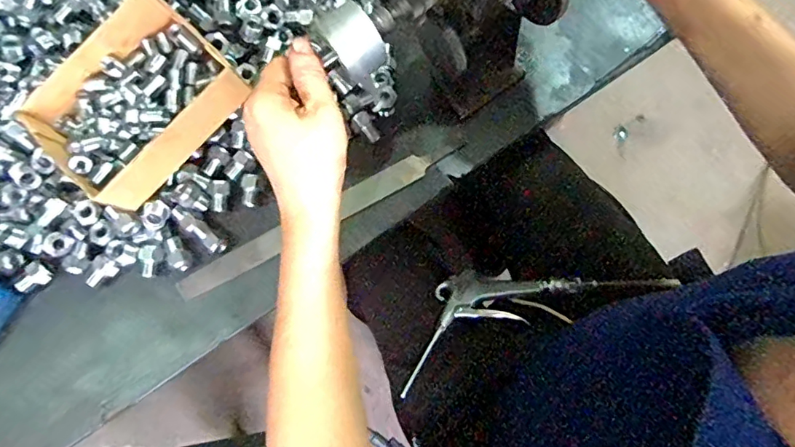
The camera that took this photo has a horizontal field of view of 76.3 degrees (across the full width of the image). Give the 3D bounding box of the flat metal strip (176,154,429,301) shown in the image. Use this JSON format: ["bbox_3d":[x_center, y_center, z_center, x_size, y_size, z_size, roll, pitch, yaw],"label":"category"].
[{"bbox_3d":[-0.084,0.001,0.474,0.256,0.009,0.021,-29,78,-6],"label":"flat metal strip"}]

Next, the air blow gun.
[{"bbox_3d":[0.135,0.085,0.575,0.303,0.024,0.106,-23,61,4],"label":"air blow gun"}]

